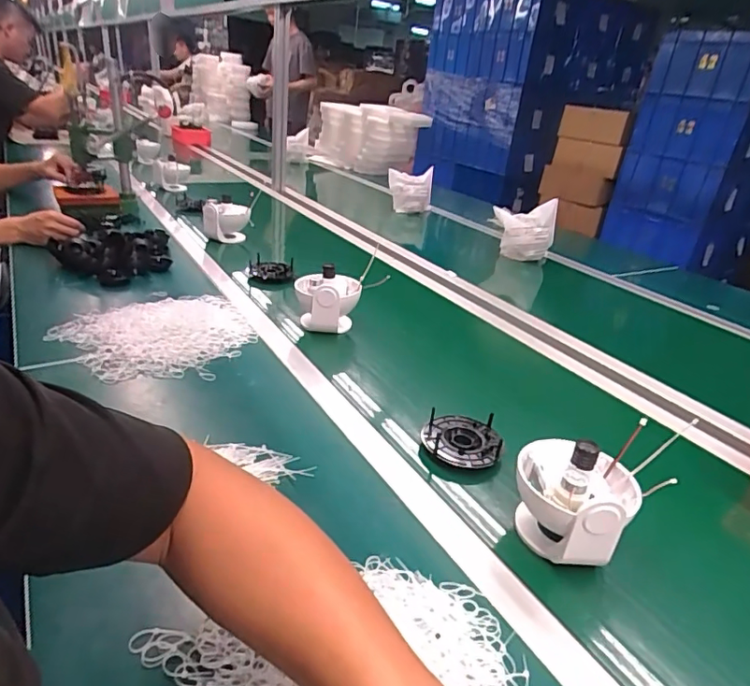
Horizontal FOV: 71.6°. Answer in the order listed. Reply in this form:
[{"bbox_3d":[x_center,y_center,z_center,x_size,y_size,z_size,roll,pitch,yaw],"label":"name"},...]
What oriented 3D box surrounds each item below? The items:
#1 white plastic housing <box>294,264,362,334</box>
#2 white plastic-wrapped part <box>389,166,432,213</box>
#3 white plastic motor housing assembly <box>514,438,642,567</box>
[{"bbox_3d":[-0.082,-0.072,0.912,0.107,0.109,0.105,-1,26,-6],"label":"white plastic housing"},{"bbox_3d":[0.113,-0.522,1.813,0.167,0.154,0.065,11,53,25],"label":"white plastic-wrapped part"},{"bbox_3d":[0.199,0.157,0.525,0.110,0.118,0.104,15,29,26],"label":"white plastic motor housing assembly"}]

